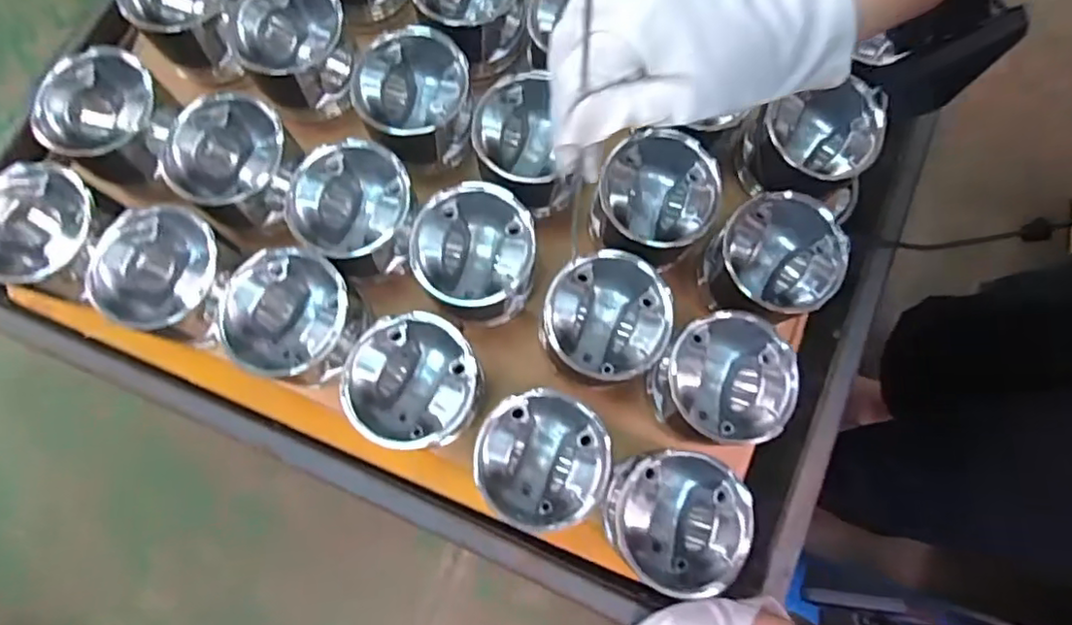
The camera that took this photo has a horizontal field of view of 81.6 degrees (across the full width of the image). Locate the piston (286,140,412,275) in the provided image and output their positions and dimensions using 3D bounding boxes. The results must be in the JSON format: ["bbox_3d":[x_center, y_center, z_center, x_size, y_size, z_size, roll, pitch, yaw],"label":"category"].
[{"bbox_3d":[-0.140,-0.076,0.480,0.093,0.055,0.098,-9,77,-2],"label":"piston"}]

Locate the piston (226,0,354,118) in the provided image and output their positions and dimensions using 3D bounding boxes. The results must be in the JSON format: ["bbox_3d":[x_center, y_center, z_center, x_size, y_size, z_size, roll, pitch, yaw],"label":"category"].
[{"bbox_3d":[-0.201,-0.223,0.525,0.089,0.066,0.095,0,77,0],"label":"piston"}]

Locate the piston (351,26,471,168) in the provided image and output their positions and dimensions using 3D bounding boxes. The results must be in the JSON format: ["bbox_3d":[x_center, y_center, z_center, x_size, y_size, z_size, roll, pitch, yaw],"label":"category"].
[{"bbox_3d":[-0.103,-0.172,0.517,0.095,0.061,0.106,3,77,1],"label":"piston"}]

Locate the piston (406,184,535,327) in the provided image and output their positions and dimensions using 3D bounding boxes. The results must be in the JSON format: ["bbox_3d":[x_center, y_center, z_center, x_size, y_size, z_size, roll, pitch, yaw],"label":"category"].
[{"bbox_3d":[-0.046,-0.046,0.484,0.087,0.070,0.093,0,77,0],"label":"piston"}]

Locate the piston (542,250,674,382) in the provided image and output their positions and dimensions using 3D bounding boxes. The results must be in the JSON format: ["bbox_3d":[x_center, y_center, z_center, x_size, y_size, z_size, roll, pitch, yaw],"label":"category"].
[{"bbox_3d":[0.052,0.007,0.480,0.090,0.072,0.089,0,77,0],"label":"piston"}]

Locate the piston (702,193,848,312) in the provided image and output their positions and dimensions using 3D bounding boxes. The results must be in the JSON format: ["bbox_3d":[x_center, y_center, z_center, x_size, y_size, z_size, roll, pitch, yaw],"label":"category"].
[{"bbox_3d":[0.184,-0.038,0.497,0.096,0.081,0.088,0,77,0],"label":"piston"}]

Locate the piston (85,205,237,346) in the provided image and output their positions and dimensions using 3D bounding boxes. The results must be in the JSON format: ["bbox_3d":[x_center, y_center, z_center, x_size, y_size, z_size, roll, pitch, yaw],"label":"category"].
[{"bbox_3d":[-0.277,-0.028,0.473,0.088,0.061,0.087,0,77,0],"label":"piston"}]

